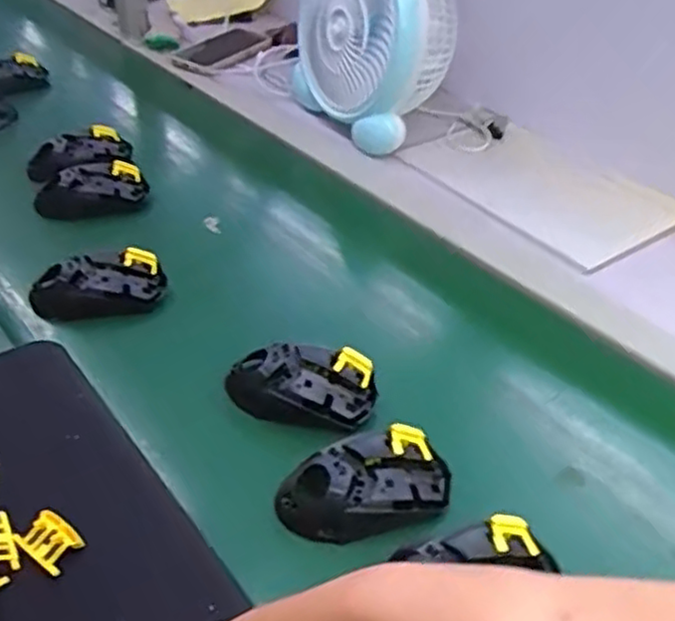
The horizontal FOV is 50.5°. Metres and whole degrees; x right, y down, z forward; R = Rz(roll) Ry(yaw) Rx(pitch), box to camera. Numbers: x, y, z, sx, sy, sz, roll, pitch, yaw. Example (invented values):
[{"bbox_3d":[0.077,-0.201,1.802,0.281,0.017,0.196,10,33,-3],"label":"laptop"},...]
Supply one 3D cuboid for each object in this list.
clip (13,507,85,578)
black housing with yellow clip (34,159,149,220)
[{"bbox_3d":[-0.177,0.140,0.439,0.037,0.015,0.026,27,45,25],"label":"clip"},{"bbox_3d":[-0.257,-0.130,0.748,0.110,0.033,0.064,-11,42,-18],"label":"black housing with yellow clip"}]

